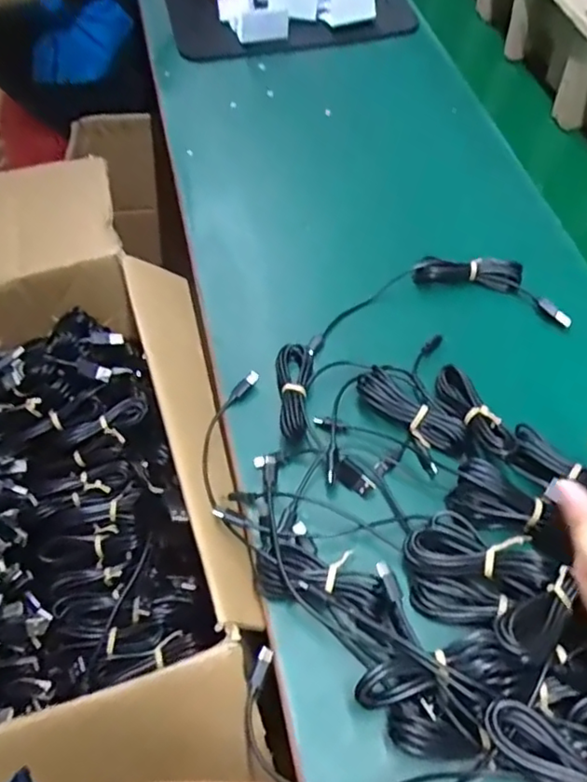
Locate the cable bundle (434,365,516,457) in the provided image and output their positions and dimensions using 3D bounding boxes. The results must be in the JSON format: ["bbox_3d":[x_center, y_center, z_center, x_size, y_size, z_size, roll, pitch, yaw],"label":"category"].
[{"bbox_3d":[0.127,0.014,0.436,0.018,0.022,0.085,-19,42,-11],"label":"cable bundle"}]

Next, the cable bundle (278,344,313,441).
[{"bbox_3d":[0.002,0.001,0.465,0.027,0.026,0.084,1,58,-2],"label":"cable bundle"}]

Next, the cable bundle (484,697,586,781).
[{"bbox_3d":[0.135,0.184,0.293,0.087,0.016,0.024,29,63,29],"label":"cable bundle"}]

